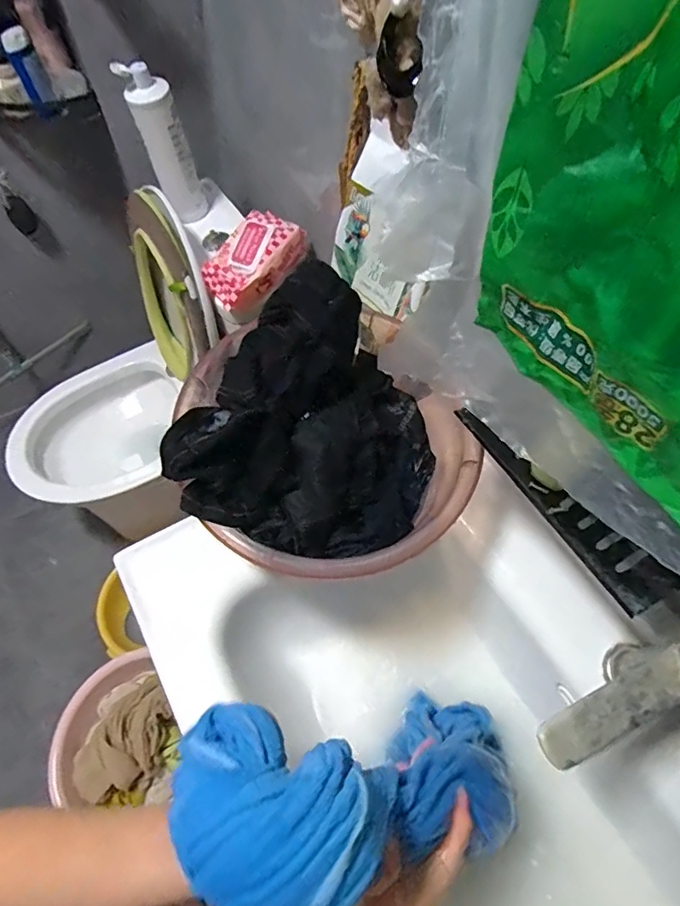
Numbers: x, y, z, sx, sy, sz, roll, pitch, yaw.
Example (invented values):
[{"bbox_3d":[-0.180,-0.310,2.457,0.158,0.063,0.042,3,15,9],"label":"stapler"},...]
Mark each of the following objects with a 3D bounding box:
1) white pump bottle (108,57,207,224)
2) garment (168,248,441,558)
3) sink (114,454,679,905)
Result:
[{"bbox_3d":[-0.310,-0.545,0.917,0.090,0.262,0.092,-20,62,-10],"label":"white pump bottle"},{"bbox_3d":[-0.023,-0.025,0.575,0.260,0.158,0.300,20,63,12],"label":"garment"},{"bbox_3d":[0.153,0.353,0.547,0.458,0.171,0.828,-30,64,-15],"label":"sink"}]

